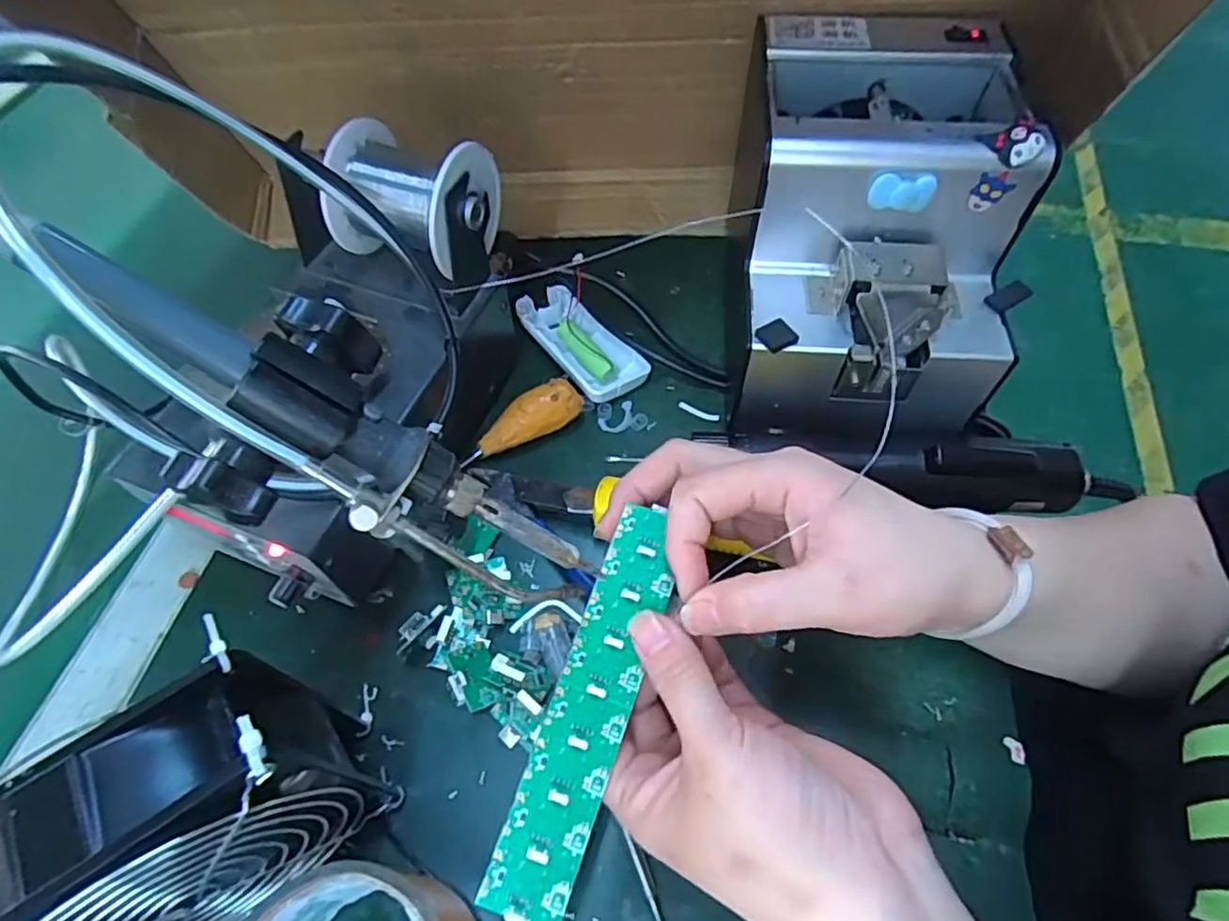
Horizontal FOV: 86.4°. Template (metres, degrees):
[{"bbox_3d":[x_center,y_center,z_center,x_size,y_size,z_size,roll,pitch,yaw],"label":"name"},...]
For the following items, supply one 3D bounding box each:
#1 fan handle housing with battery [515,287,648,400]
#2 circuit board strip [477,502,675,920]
[{"bbox_3d":[-0.021,-0.074,0.411,0.047,0.018,0.094,-34,63,-17],"label":"fan handle housing with battery"},{"bbox_3d":[-0.008,0.092,0.255,0.030,0.004,0.153,20,69,5],"label":"circuit board strip"}]

